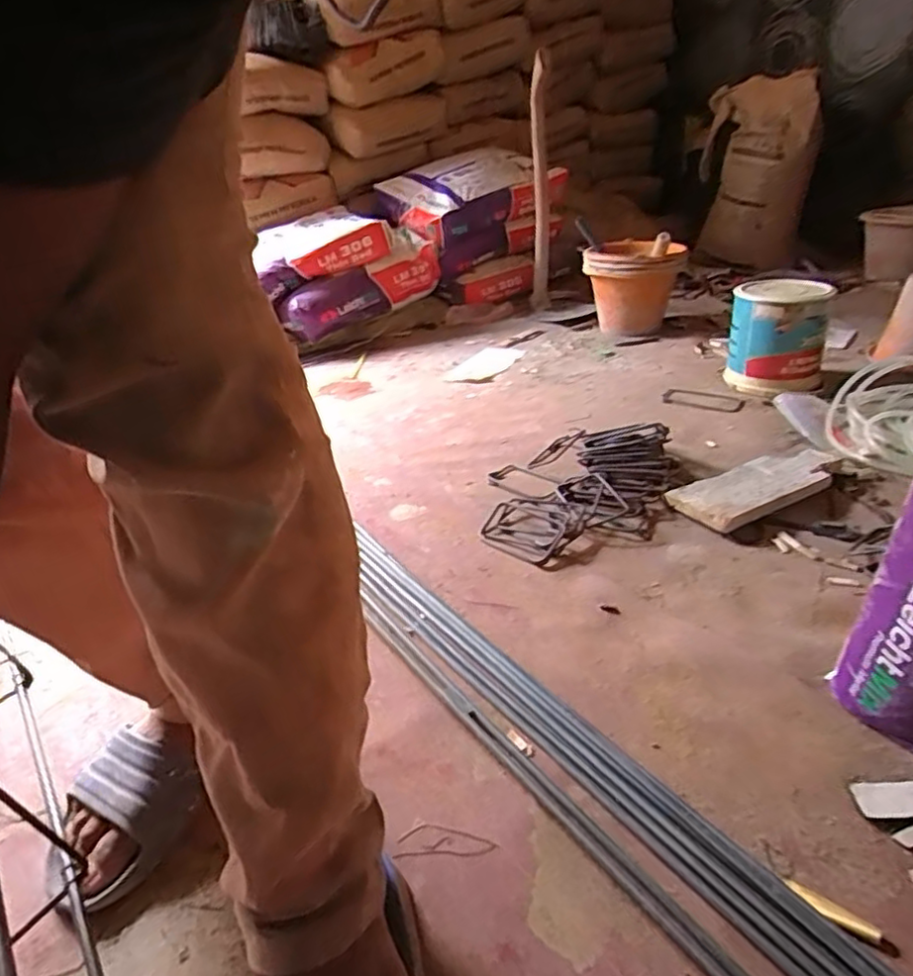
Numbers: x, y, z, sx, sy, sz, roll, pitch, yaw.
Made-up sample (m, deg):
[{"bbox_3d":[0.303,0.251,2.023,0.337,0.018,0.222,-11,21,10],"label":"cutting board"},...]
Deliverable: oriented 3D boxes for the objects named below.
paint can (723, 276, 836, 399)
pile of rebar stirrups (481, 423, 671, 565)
[{"bbox_3d":[0.625,-0.292,1.263,0.177,0.195,0.190,10,31,25],"label":"paint can"},{"bbox_3d":[0.181,-0.005,0.983,0.274,0.047,0.368,7,30,20],"label":"pile of rebar stirrups"}]

